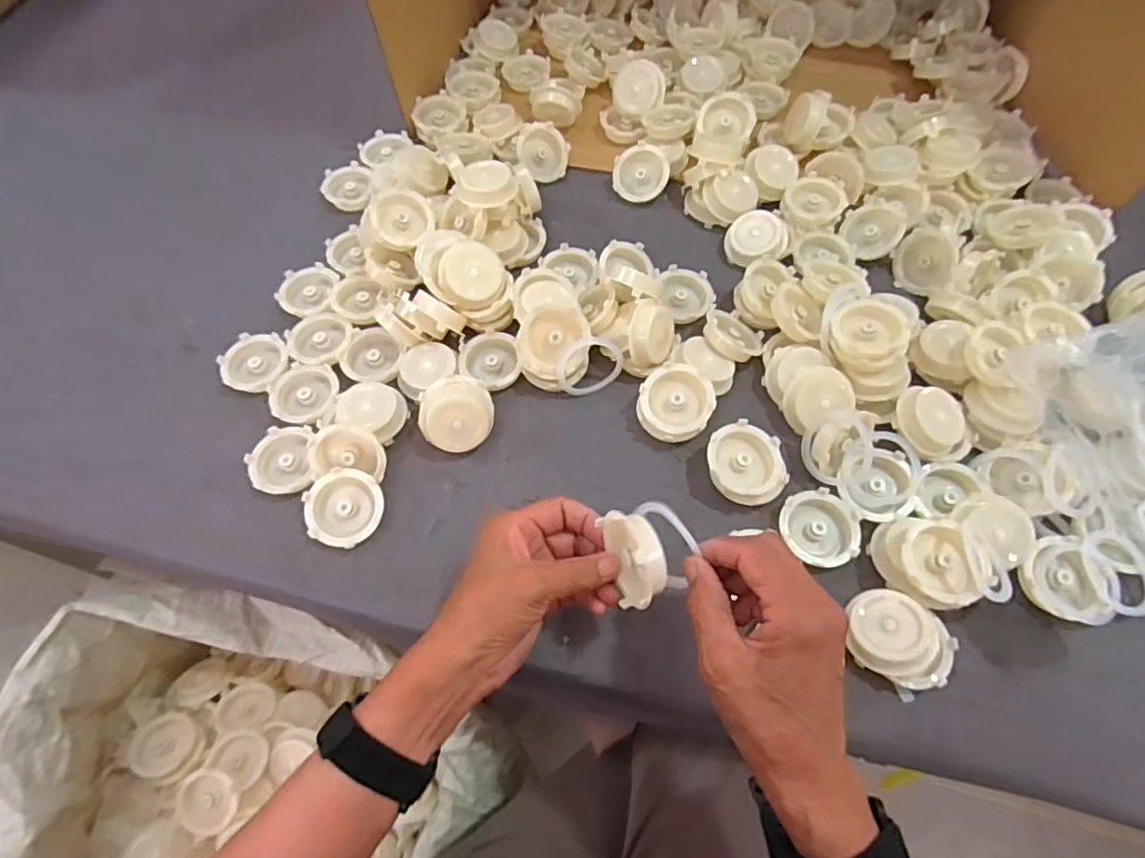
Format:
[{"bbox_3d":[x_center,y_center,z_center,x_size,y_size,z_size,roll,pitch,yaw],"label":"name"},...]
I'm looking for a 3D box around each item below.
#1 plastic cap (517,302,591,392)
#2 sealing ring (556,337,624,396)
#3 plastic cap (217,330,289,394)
[{"bbox_3d":[-0.016,-0.068,0.500,0.060,0.018,0.071,-5,104,-6],"label":"plastic cap"},{"bbox_3d":[0.014,-0.053,0.506,0.058,0.050,0.010,-35,35,6],"label":"sealing ring"},{"bbox_3d":[-0.284,-0.058,0.531,0.063,0.017,0.058,-1,63,2],"label":"plastic cap"}]

